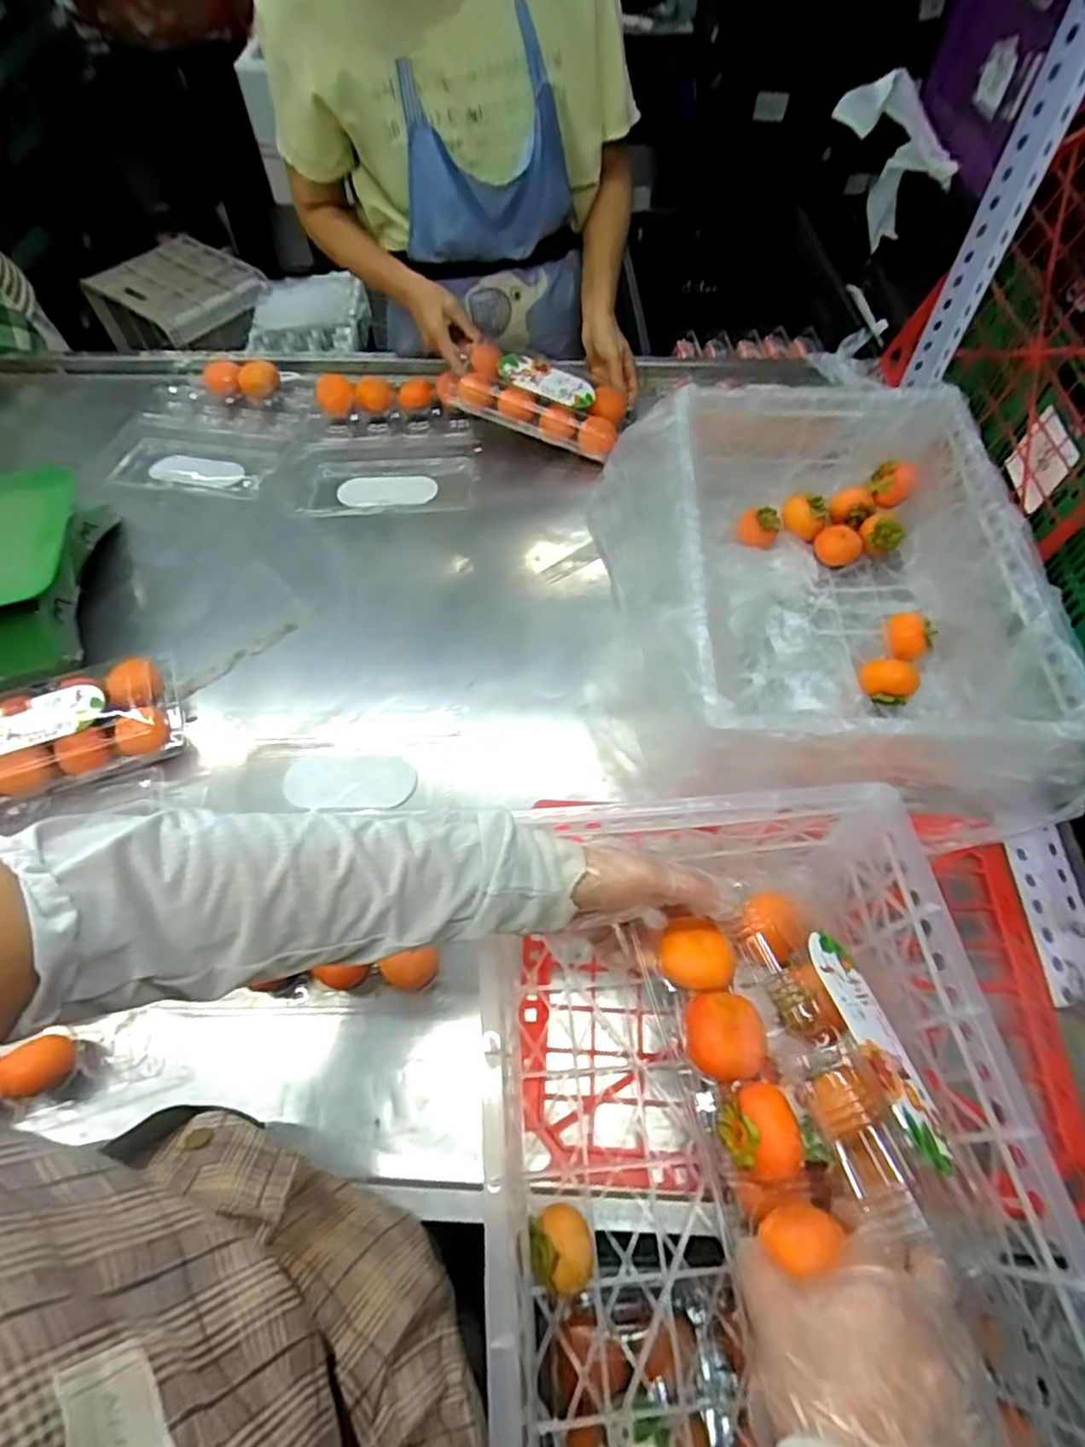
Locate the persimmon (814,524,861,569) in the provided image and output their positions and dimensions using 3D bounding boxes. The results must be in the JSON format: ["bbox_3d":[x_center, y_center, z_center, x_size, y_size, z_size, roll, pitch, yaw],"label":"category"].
[{"bbox_3d":[0.364,-0.219,0.796,0.047,0.034,0.043,0,59,1],"label":"persimmon"}]

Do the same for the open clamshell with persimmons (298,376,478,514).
[{"bbox_3d":[-0.218,-0.406,0.933,0.246,0.062,0.241,-6,59,-3],"label":"open clamshell with persimmons"}]

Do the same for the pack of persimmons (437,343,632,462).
[{"bbox_3d":[-0.008,-0.460,0.921,0.244,0.059,0.098,17,60,-3],"label":"pack of persimmons"}]

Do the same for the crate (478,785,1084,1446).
[{"bbox_3d":[0.134,0.282,0.429,0.300,0.194,0.440,-3,59,-1],"label":"crate"}]

